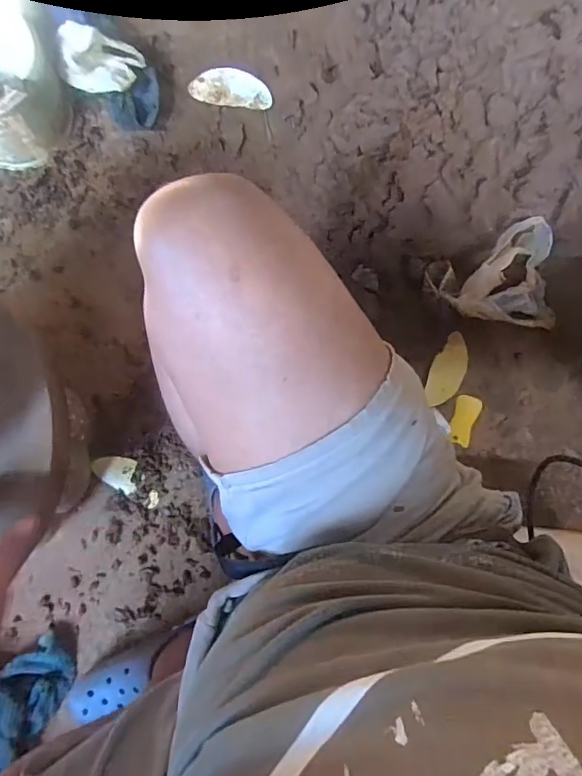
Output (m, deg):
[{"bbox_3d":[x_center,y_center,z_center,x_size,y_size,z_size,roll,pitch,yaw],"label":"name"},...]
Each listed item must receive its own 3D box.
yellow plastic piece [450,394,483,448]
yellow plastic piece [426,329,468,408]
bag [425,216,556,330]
[{"bbox_3d":[0.266,0.049,0.765,0.036,0.006,0.077,20,83,3],"label":"yellow plastic piece"},{"bbox_3d":[0.245,-0.028,0.775,0.050,0.008,0.119,21,83,3],"label":"yellow plastic piece"},{"bbox_3d":[0.313,-0.147,0.751,0.166,0.095,0.150,-20,83,-2],"label":"bag"}]

